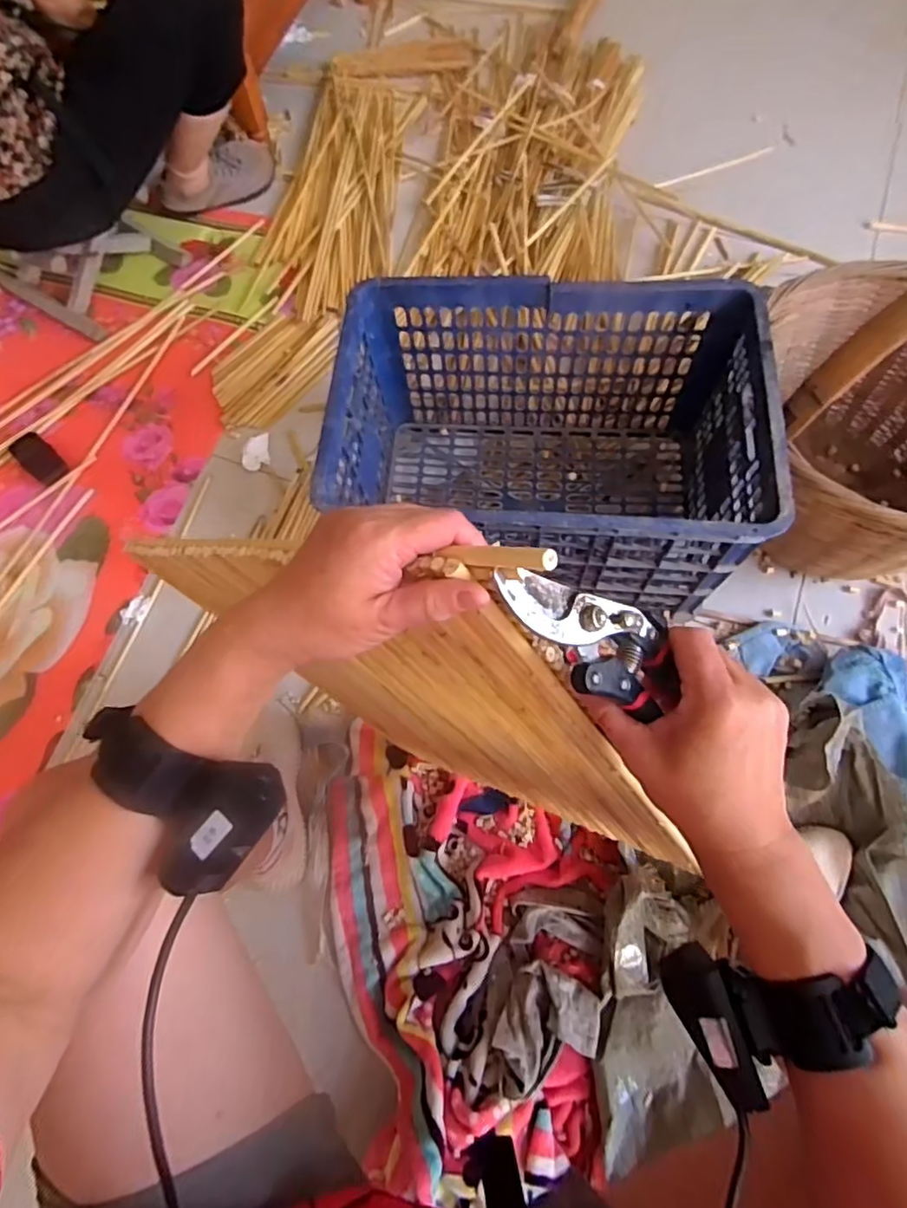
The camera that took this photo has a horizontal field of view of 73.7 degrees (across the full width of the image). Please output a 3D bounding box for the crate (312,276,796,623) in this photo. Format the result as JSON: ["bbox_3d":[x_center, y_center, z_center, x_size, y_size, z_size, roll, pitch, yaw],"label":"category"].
[{"bbox_3d":[0.109,-0.190,0.809,0.490,0.290,0.343,3,68,3],"label":"crate"}]

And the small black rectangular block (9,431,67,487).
[{"bbox_3d":[-0.699,-0.247,1.019,0.115,0.007,0.056,35,73,17],"label":"small black rectangular block"}]

